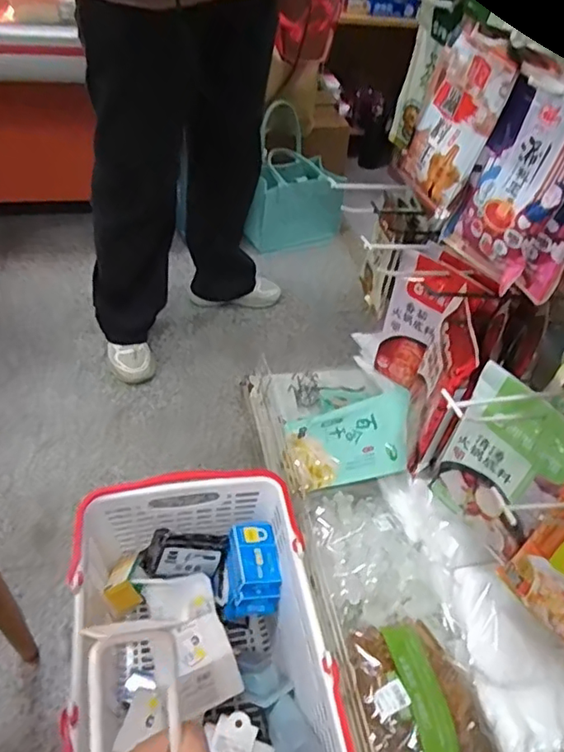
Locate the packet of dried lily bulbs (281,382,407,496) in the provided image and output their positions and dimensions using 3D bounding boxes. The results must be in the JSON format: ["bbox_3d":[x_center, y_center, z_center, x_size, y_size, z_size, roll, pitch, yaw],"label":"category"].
[{"bbox_3d":[0.114,0.105,0.937,0.206,0.025,0.137,-20,58,10],"label":"packet of dried lily bulbs"}]

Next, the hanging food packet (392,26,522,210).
[{"bbox_3d":[0.170,-0.252,0.575,0.009,0.146,0.099,-1,49,-28],"label":"hanging food packet"}]

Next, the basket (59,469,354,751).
[{"bbox_3d":[-0.117,0.390,0.833,0.330,0.224,0.442,-2,45,-9],"label":"basket"}]

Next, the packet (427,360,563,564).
[{"bbox_3d":[0.252,0.106,0.666,0.035,0.223,0.134,-25,54,-29],"label":"packet"}]

